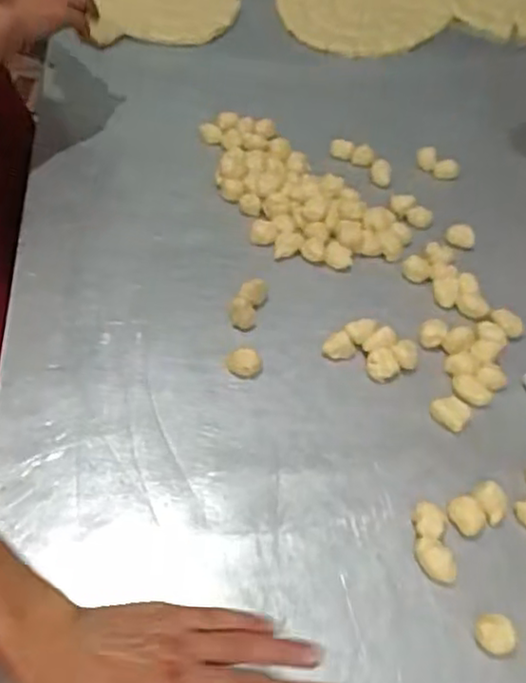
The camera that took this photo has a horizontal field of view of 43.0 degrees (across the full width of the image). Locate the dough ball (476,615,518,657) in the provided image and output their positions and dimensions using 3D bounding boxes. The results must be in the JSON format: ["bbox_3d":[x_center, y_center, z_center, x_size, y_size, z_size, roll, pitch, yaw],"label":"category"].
[{"bbox_3d":[0.185,0.233,0.530,0.029,0.019,0.031,3,50,-3],"label":"dough ball"}]

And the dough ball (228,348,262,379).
[{"bbox_3d":[-0.019,0.021,0.682,0.034,0.022,0.027,2,50,-3],"label":"dough ball"}]

